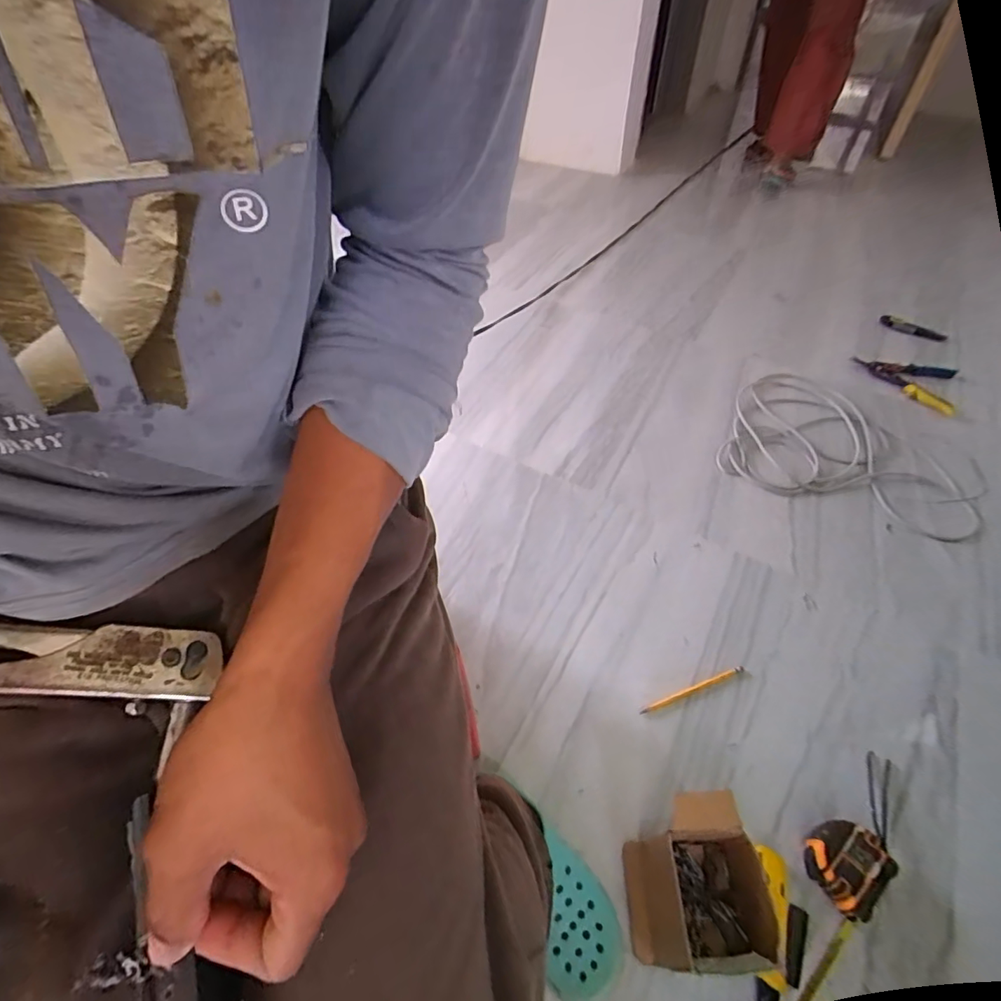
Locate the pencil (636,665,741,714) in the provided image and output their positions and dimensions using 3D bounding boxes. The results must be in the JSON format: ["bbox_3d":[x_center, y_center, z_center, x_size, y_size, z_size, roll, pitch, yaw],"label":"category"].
[{"bbox_3d":[0.288,0.290,0.764,0.174,0.006,0.011,-18,52,-13],"label":"pencil"}]

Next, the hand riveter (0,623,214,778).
[{"bbox_3d":[-0.270,0.085,0.250,0.220,0.022,0.058,12,51,-21],"label":"hand riveter"}]

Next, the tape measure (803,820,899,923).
[{"bbox_3d":[0.439,0.458,0.636,0.102,0.048,0.088,-26,54,-18],"label":"tape measure"}]

